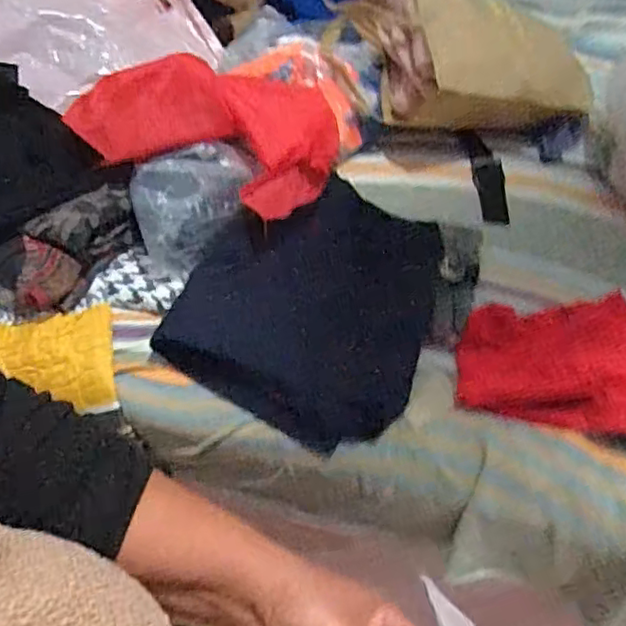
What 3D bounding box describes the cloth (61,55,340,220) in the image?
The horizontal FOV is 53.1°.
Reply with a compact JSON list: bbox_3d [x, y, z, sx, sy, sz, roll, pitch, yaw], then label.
[{"bbox_3d":[-0.132,-0.261,0.836,0.354,0.090,0.215,18,55,17],"label":"cloth"}]

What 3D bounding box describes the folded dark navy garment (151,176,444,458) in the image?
[{"bbox_3d":[0.010,-0.031,0.776,0.289,0.078,0.332,22,56,20],"label":"folded dark navy garment"}]

